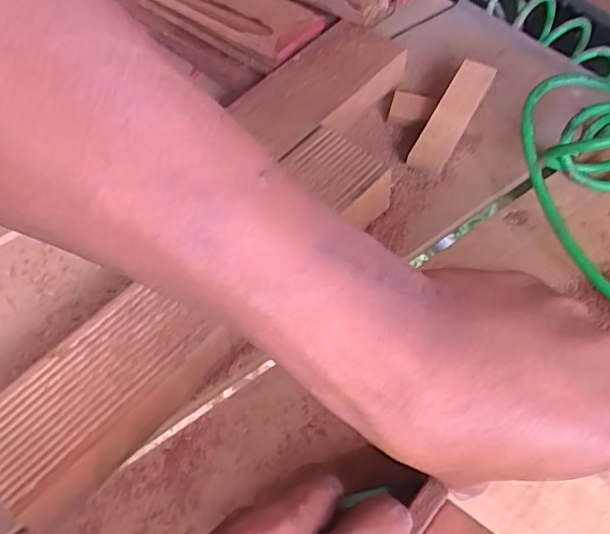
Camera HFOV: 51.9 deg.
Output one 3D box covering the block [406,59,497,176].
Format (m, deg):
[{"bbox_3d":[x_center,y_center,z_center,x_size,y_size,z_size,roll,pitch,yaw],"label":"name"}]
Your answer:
[{"bbox_3d":[0.120,-0.125,0.512,0.029,0.015,0.103,29,84,18],"label":"block"}]

